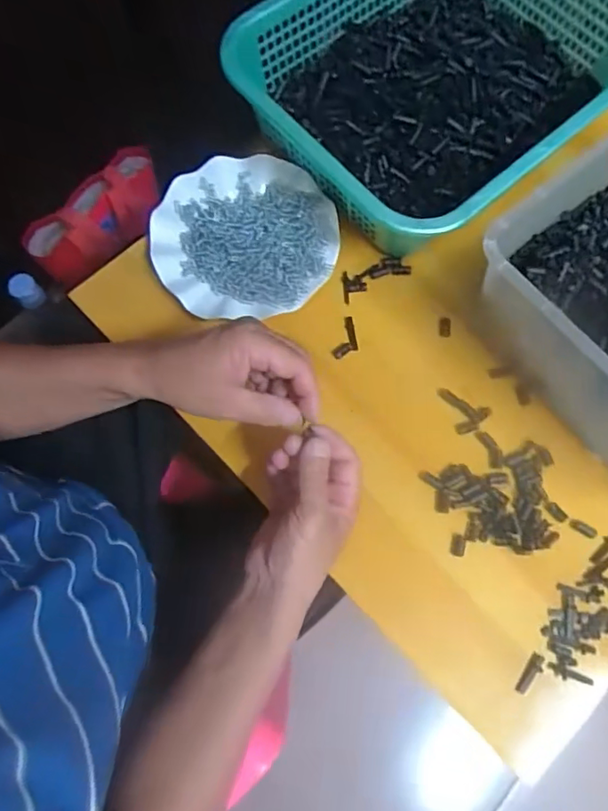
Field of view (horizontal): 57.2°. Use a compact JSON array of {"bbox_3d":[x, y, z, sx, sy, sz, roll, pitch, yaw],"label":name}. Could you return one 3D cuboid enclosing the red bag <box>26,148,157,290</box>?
[{"bbox_3d":[-0.330,-0.310,0.918,0.090,0.086,0.257,40,77,9],"label":"red bag"}]

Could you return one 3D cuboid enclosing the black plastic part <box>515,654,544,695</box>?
[{"bbox_3d":[0.190,0.225,0.466,0.011,0.006,0.036,31,75,7],"label":"black plastic part"}]

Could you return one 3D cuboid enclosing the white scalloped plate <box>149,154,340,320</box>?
[{"bbox_3d":[-0.059,-0.170,0.563,0.177,0.023,0.175,0,74,-2],"label":"white scalloped plate"}]

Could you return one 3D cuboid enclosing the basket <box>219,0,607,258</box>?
[{"bbox_3d":[0.146,-0.345,0.568,0.404,0.088,0.292,-41,79,-12],"label":"basket"}]

